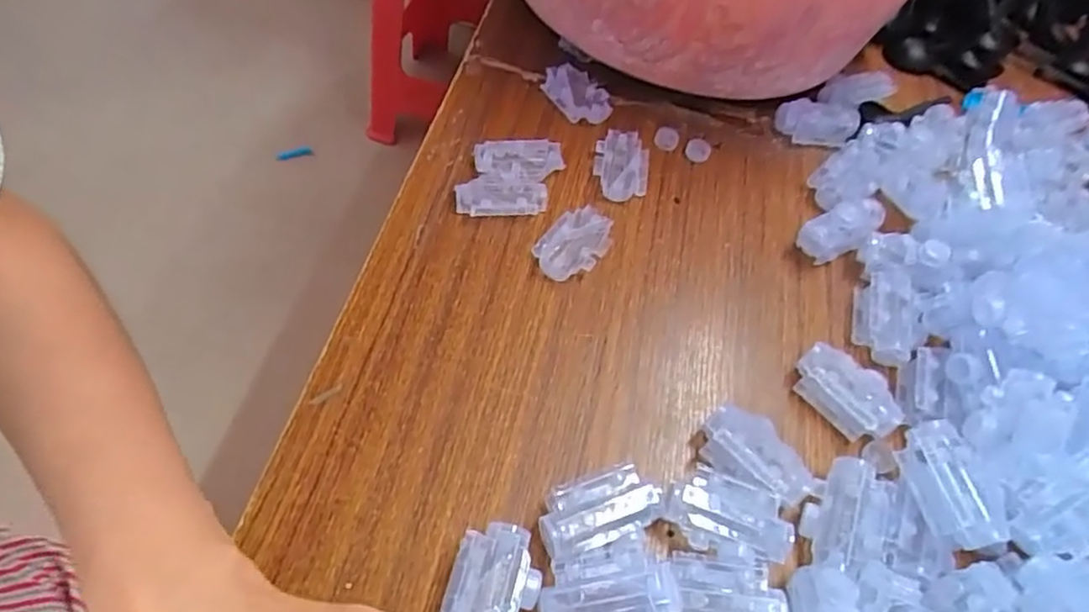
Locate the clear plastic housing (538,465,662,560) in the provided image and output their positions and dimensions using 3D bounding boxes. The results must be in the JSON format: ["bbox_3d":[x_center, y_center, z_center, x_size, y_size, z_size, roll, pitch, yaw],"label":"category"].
[{"bbox_3d":[0.031,0.117,0.360,0.068,0.030,0.034,-15,61,-17],"label":"clear plastic housing"}]

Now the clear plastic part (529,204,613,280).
[{"bbox_3d":[0.021,-0.047,0.479,0.043,0.012,0.066,35,60,15],"label":"clear plastic part"}]

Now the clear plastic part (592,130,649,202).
[{"bbox_3d":[0.064,-0.116,0.528,0.044,0.014,0.068,10,57,-1],"label":"clear plastic part"}]

